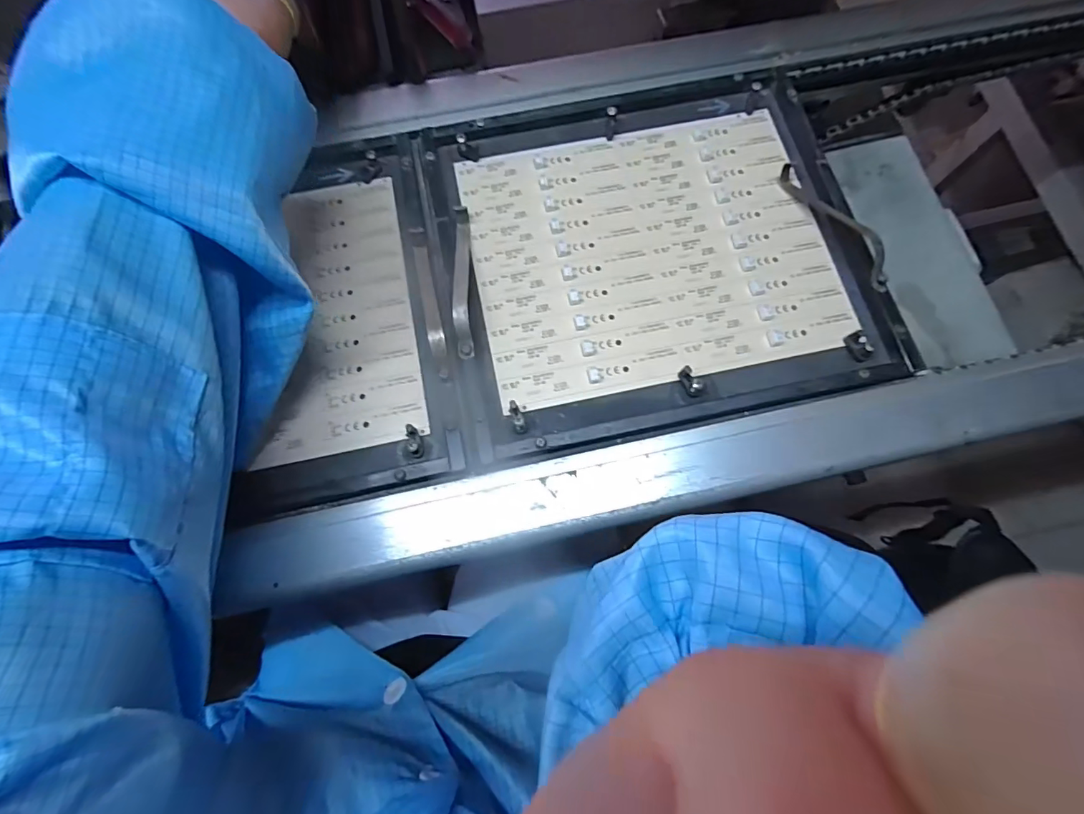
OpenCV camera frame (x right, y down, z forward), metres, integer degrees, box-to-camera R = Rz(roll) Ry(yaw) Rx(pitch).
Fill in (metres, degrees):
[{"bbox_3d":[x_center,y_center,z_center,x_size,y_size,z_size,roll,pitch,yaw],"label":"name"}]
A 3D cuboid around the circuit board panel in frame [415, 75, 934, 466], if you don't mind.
[{"bbox_3d":[0.079,-0.116,0.344,0.296,0.021,0.261,-12,75,-5],"label":"circuit board panel in frame"}]

